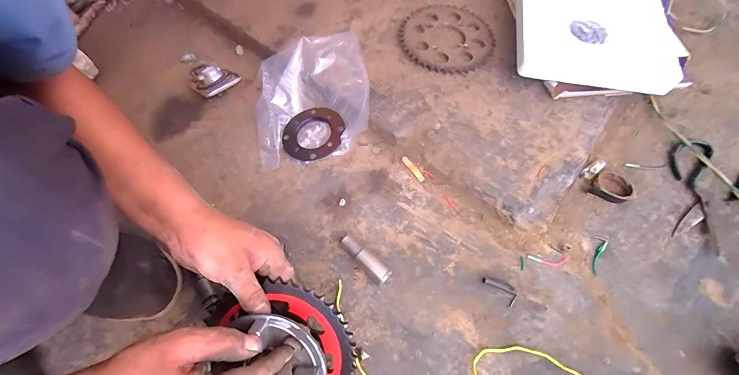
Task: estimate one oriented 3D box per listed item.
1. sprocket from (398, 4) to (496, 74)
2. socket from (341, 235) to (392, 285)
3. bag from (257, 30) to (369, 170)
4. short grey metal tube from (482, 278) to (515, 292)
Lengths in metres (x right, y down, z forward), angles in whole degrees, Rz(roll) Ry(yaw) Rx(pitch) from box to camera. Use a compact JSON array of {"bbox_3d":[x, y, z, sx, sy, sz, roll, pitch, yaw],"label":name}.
[{"bbox_3d":[0.135,-0.263,0.584,0.160,0.013,0.157,-1,62,2],"label":"sprocket"},{"bbox_3d":[-0.008,0.096,0.440,0.078,0.018,0.022,37,68,17],"label":"socket"},{"bbox_3d":[-0.098,-0.149,0.544,0.186,0.072,0.195,-11,63,-6],"label":"bag"},{"bbox_3d":[0.169,0.127,0.435,0.041,0.007,0.009,15,64,7],"label":"short grey metal tube"}]

